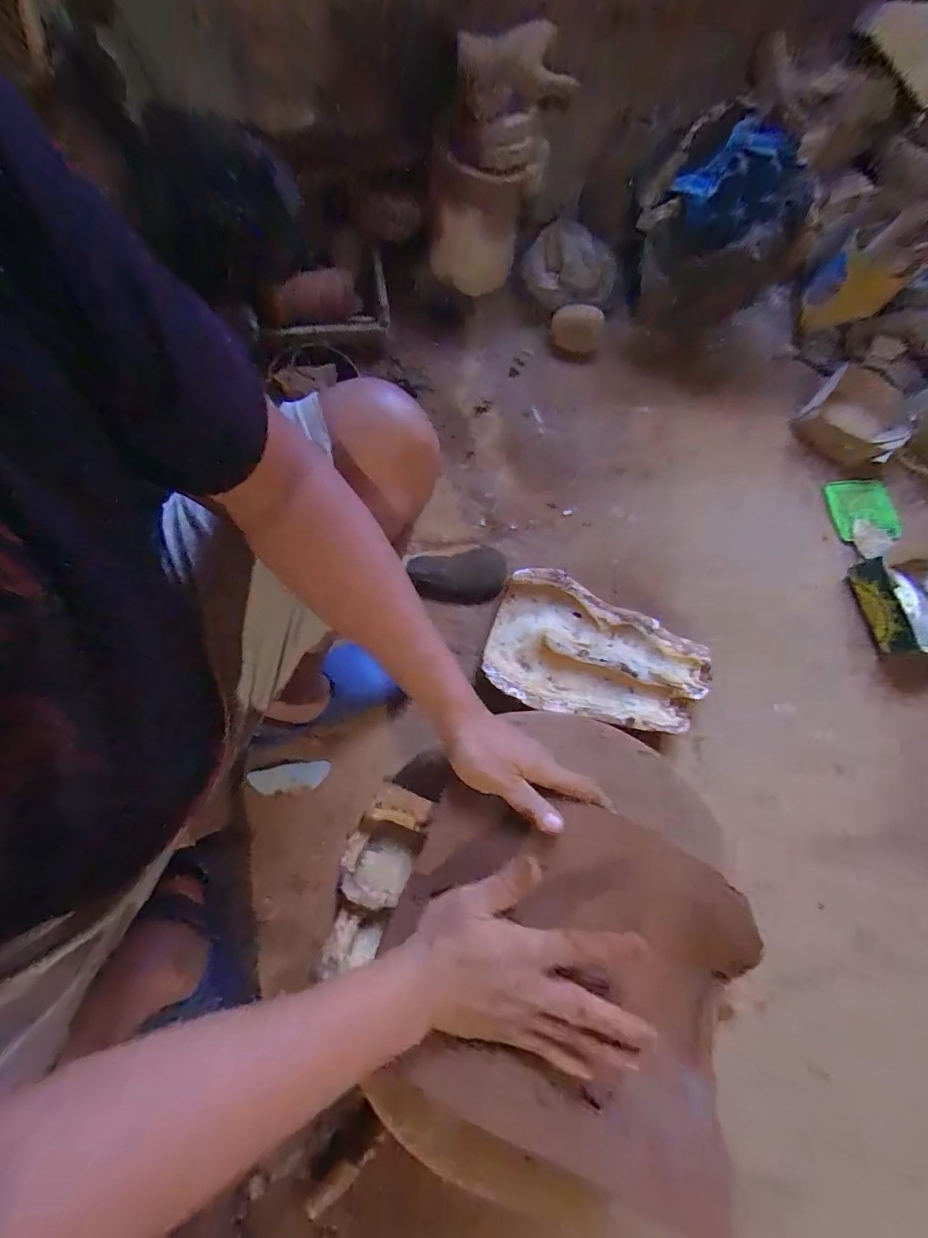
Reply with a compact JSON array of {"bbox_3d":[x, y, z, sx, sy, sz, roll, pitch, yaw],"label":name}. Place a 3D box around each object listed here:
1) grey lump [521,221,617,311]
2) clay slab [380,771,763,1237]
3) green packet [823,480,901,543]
[{"bbox_3d":[0.239,-0.788,1.049,0.197,0.111,0.161,25,73,5],"label":"grey lump"},{"bbox_3d":[0.083,0.286,0.392,0.283,0.049,0.245,19,76,5],"label":"clay slab"},{"bbox_3d":[0.826,-0.228,0.988,0.130,0.018,0.141,-2,74,-6],"label":"green packet"}]

